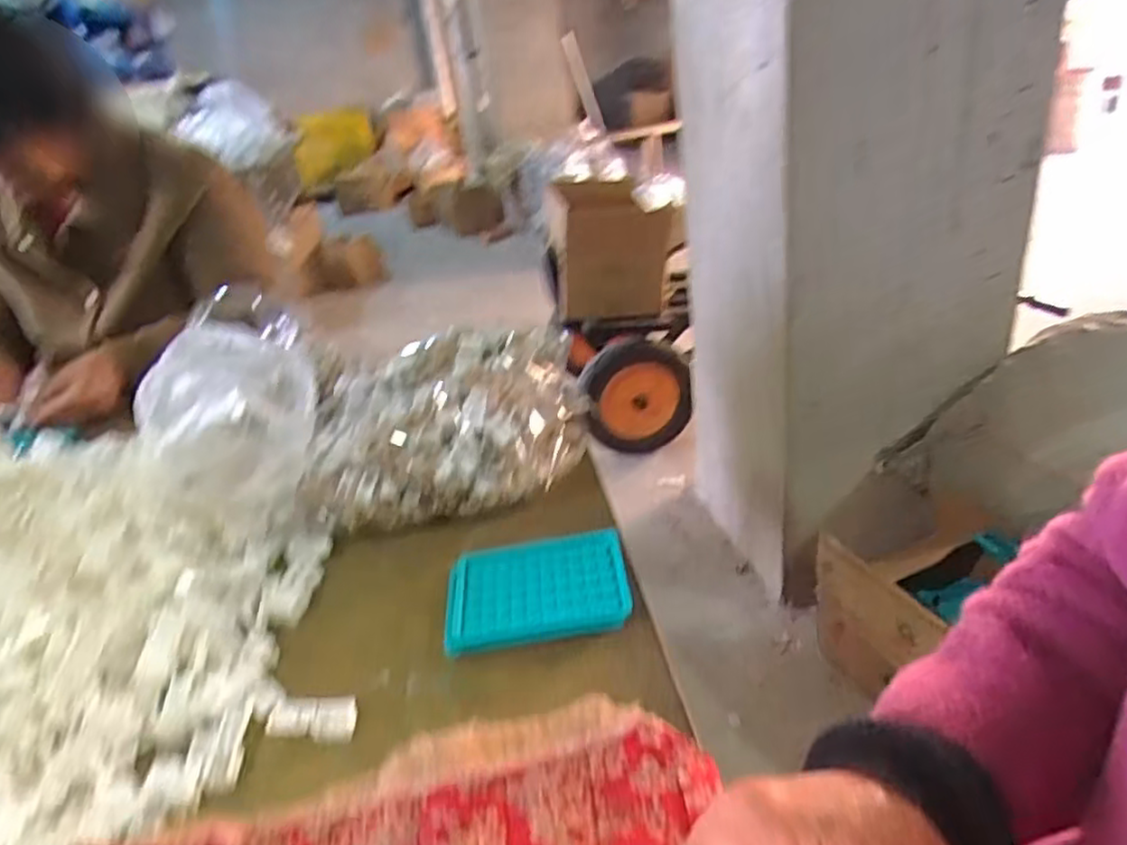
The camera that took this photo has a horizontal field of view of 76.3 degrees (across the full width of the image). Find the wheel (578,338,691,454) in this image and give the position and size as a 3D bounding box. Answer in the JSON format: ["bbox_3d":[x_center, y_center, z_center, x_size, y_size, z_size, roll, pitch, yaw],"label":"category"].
[{"bbox_3d":[0.191,-0.058,1.901,0.299,0.290,0.071,-13,29,-9],"label":"wheel"}]

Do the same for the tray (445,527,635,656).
[{"bbox_3d":[-0.021,0.126,0.553,0.138,0.017,0.096,-9,28,-1],"label":"tray"}]

